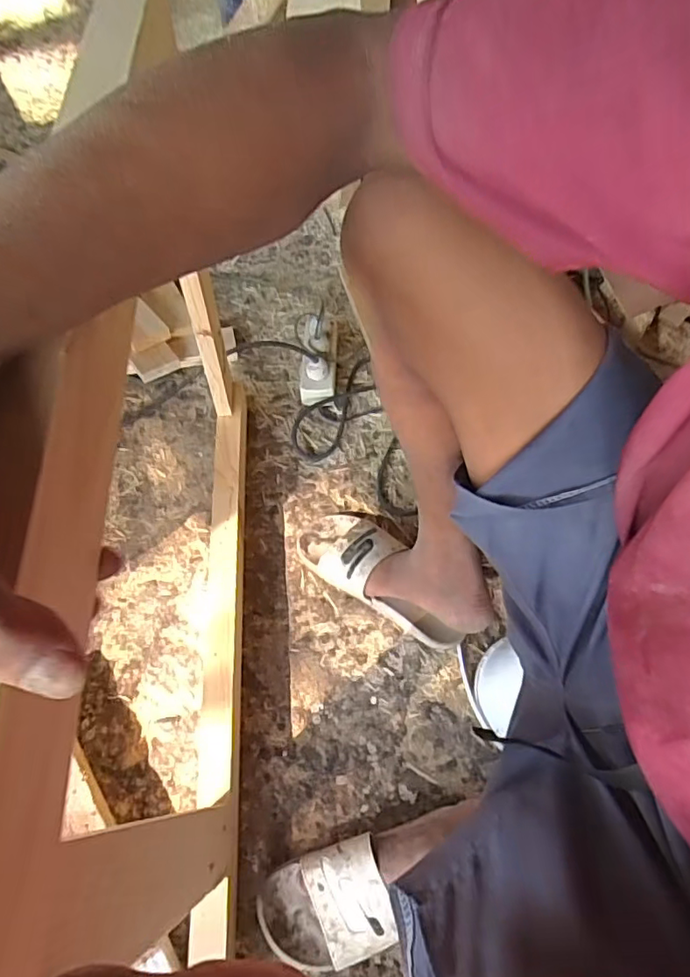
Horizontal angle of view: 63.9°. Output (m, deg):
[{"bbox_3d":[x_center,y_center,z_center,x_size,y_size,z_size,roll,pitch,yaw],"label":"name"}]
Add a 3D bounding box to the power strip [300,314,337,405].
[{"bbox_3d":[-0.043,-0.213,0.910,0.055,0.067,0.154,2,62,-2],"label":"power strip"}]

